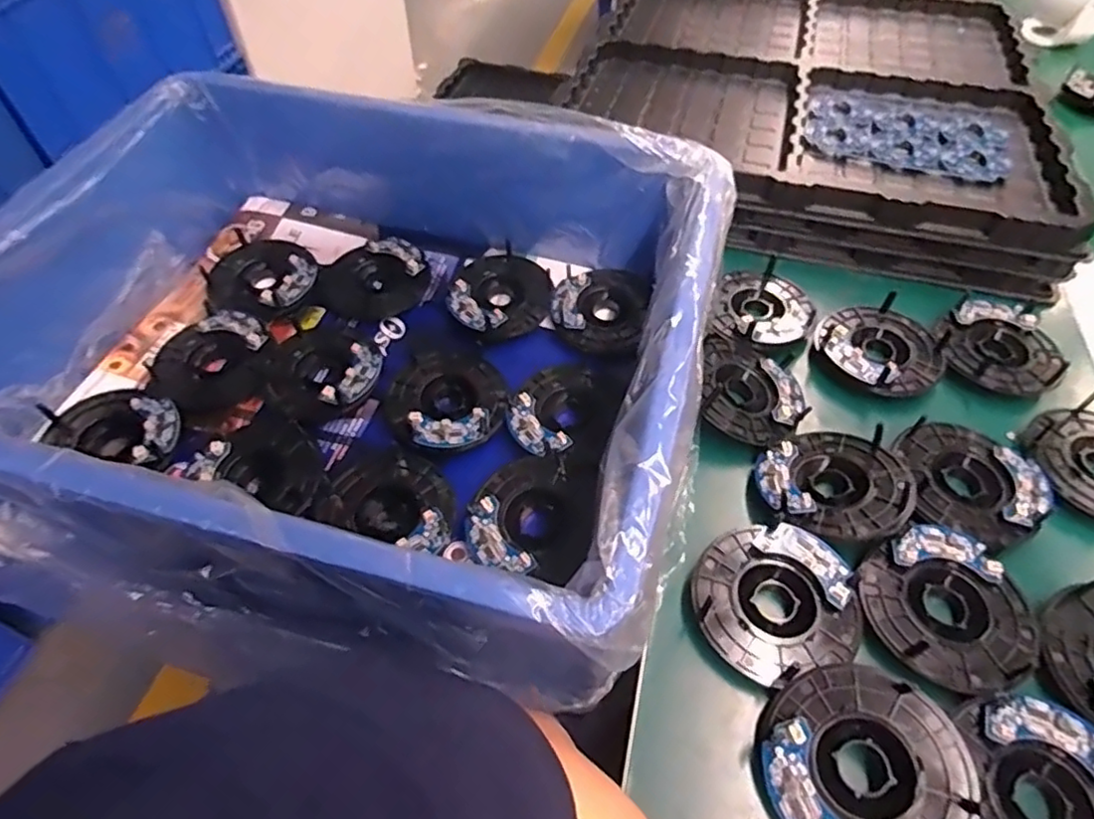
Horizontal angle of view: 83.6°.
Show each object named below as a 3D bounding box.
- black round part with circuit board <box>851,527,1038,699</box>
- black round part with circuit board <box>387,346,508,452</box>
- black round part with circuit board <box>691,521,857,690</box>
[{"bbox_3d":[0.252,0.125,0.386,0.088,0.021,0.096,0,52,0],"label":"black round part with circuit board"},{"bbox_3d":[-0.085,-0.014,0.516,0.095,0.013,0.105,-10,53,-7],"label":"black round part with circuit board"},{"bbox_3d":[0.145,0.118,0.390,0.096,0.016,0.092,0,52,0],"label":"black round part with circuit board"}]

